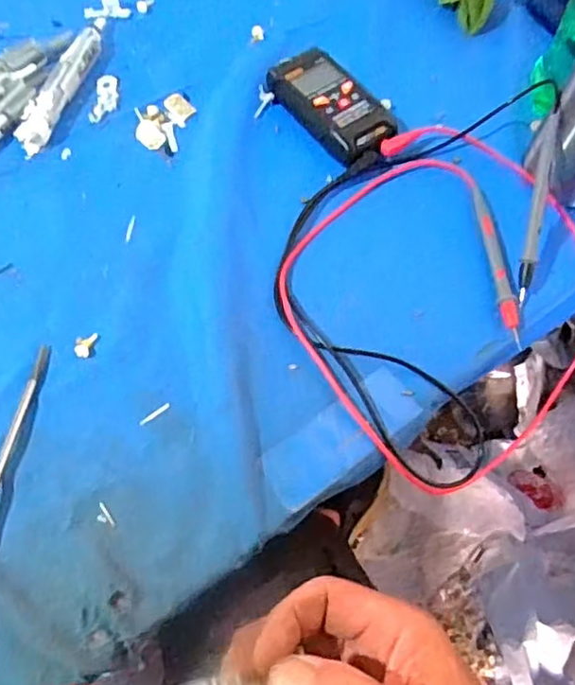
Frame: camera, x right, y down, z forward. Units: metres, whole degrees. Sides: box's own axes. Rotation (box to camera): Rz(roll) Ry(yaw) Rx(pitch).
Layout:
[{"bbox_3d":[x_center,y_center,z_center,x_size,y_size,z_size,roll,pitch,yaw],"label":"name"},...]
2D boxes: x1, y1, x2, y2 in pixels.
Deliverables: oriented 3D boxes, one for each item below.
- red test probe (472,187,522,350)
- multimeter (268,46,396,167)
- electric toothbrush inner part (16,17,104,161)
[{"bbox_3d":[0.160,-0.063,0.483,0.012,0.010,0.141,-2,64,-4],"label":"red test probe"},{"bbox_3d":[0.037,-0.200,0.536,0.057,0.027,0.115,-33,70,-17],"label":"multimeter"},{"bbox_3d":[-0.186,-0.224,0.535,0.025,0.018,0.160,18,64,5],"label":"electric toothbrush inner part"}]

